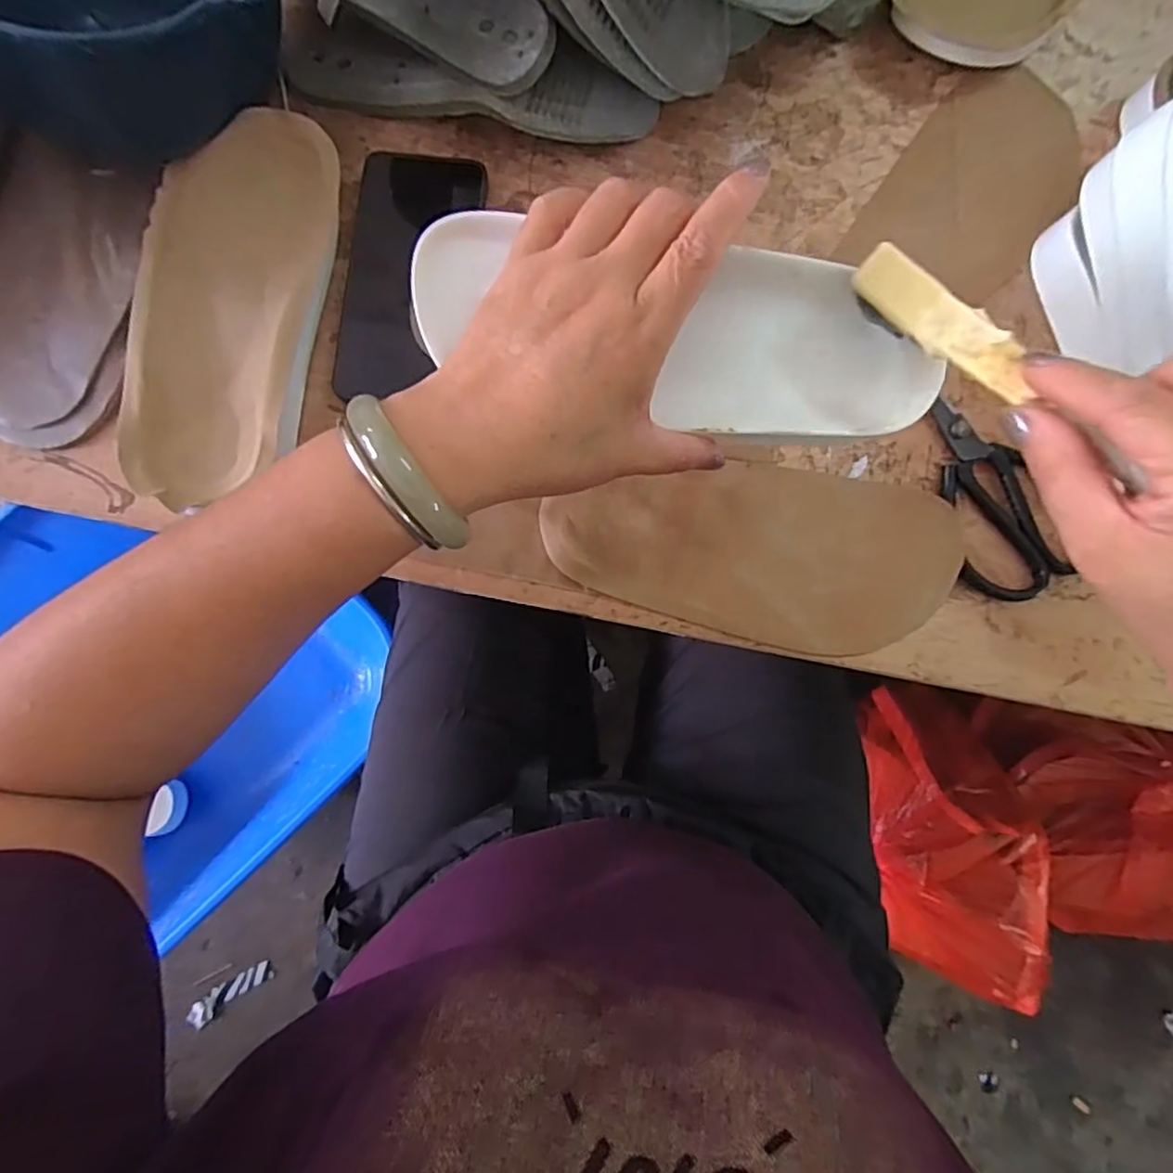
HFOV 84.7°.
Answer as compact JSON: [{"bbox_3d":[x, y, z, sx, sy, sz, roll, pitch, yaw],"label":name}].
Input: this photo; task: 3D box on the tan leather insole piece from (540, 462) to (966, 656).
[{"bbox_3d":[0.098,-0.023,0.386,0.239,0.007,0.106,9,82,0],"label":"tan leather insole piece"}]

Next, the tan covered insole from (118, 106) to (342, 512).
[{"bbox_3d":[-0.210,-0.162,0.382,0.097,0.034,0.231,4,82,0],"label":"tan covered insole"}]

